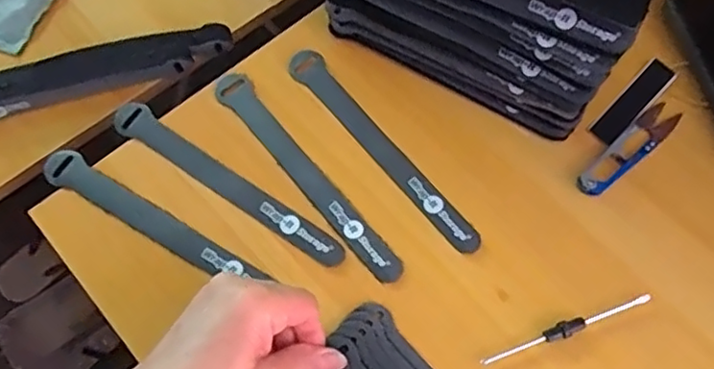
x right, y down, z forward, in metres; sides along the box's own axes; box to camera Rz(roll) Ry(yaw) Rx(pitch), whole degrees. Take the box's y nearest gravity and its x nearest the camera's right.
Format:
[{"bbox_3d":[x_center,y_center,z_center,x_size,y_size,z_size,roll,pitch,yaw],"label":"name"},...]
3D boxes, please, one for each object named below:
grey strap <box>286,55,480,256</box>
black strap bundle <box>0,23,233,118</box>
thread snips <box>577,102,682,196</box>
[{"bbox_3d":[0.017,-0.027,0.443,0.021,0.008,0.194,-36,69,-15],"label":"grey strap"},{"bbox_3d":[-0.219,-0.091,0.515,0.229,0.028,0.033,-16,66,-8],"label":"black strap bundle"},{"bbox_3d":[0.195,-0.026,0.439,0.102,0.009,0.022,-41,72,-17],"label":"thread snips"}]

